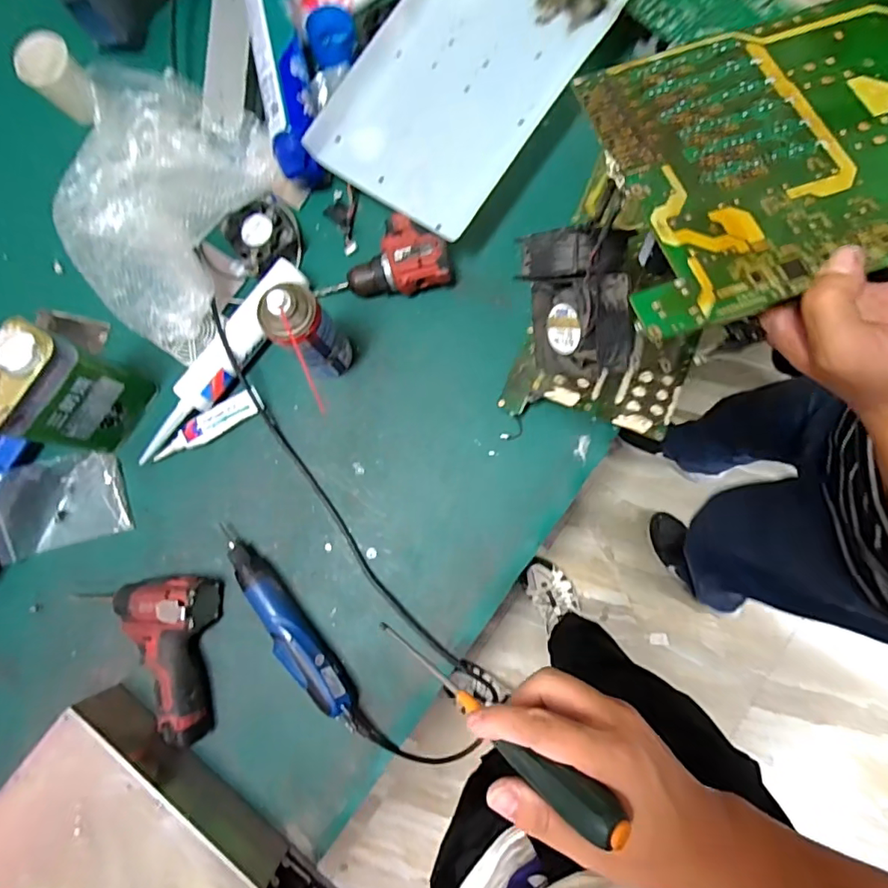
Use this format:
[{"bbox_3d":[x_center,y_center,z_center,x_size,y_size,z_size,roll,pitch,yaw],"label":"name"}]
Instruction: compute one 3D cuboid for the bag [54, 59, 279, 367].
[{"bbox_3d":[-0.384,-0.329,0.680,0.286,0.085,0.331,31,86,7],"label":"bag"}]

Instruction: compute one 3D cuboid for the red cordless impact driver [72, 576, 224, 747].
[{"bbox_3d":[-0.349,0.258,0.627,0.136,0.066,0.192,0,83,4],"label":"red cordless impact driver"}]

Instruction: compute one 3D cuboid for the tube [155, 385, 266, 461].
[{"bbox_3d":[-0.306,-0.025,0.683,0.149,0.016,0.035,-31,82,0],"label":"tube"}]

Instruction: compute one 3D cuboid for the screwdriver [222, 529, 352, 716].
[{"bbox_3d":[-0.196,0.213,0.636,0.049,0.044,0.263,-38,82,-1],"label":"screwdriver"}]

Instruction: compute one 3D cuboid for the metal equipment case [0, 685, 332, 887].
[{"bbox_3d":[-0.319,0.489,0.574,0.383,0.094,0.228,40,87,7],"label":"metal equipment case"}]

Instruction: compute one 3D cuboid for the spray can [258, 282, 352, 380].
[{"bbox_3d":[-0.155,-0.125,0.602,0.062,0.184,0.062,0,83,4],"label":"spray can"}]

